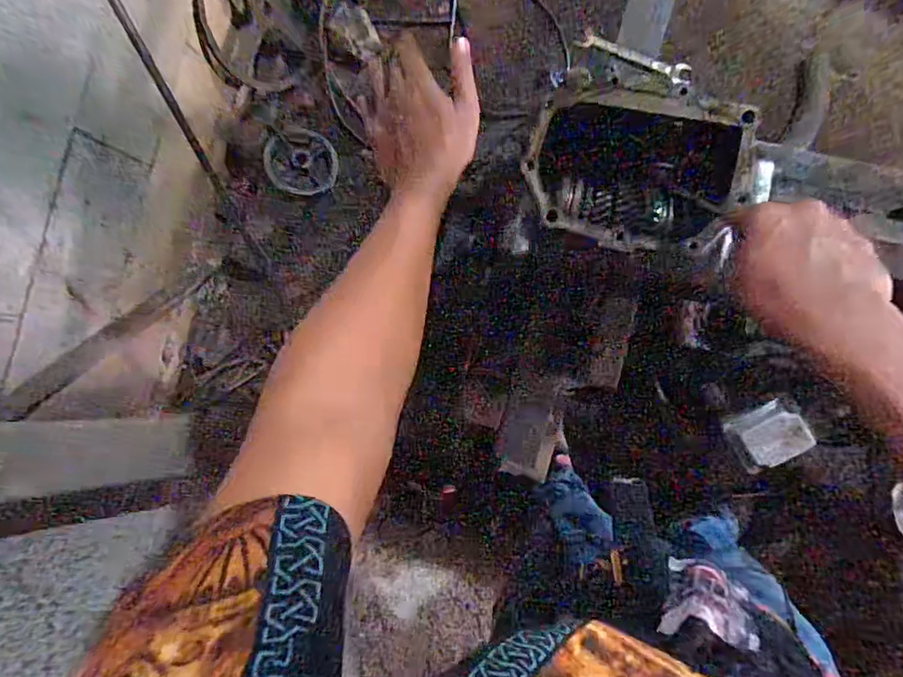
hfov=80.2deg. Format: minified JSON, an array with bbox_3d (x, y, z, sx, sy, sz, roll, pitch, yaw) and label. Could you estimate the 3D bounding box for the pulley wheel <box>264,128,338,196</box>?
[{"bbox_3d":[-0.391,-0.459,1.399,0.020,0.192,0.158,26,110,48],"label":"pulley wheel"}]

